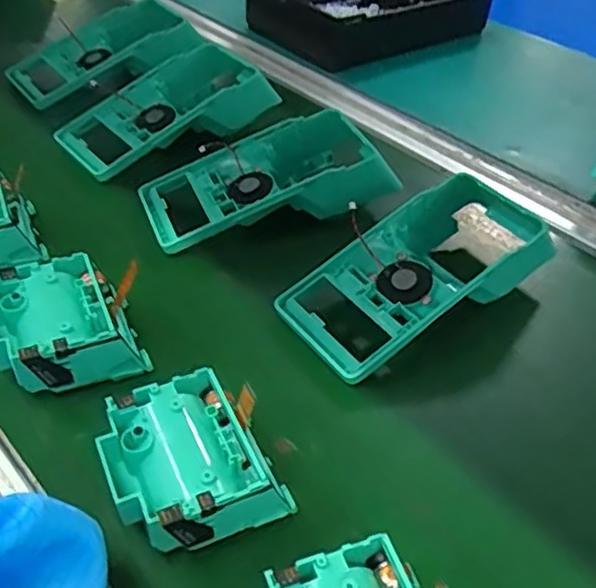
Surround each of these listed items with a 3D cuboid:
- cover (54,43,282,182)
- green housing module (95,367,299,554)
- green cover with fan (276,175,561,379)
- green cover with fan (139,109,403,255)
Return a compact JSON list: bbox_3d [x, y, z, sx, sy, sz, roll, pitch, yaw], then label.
[{"bbox_3d":[-0.115,-0.166,0.586,0.183,0.056,0.096,-24,49,-30],"label":"cover"},{"bbox_3d":[-0.052,0.081,0.319,0.077,0.051,0.078,-17,46,-24],"label":"green housing module"},{"bbox_3d":[0.083,-0.017,0.436,0.184,0.057,0.089,-25,50,-31],"label":"green cover with fan"},{"bbox_3d":[-0.023,-0.089,0.508,0.185,0.059,0.087,-11,44,-18],"label":"green cover with fan"}]

